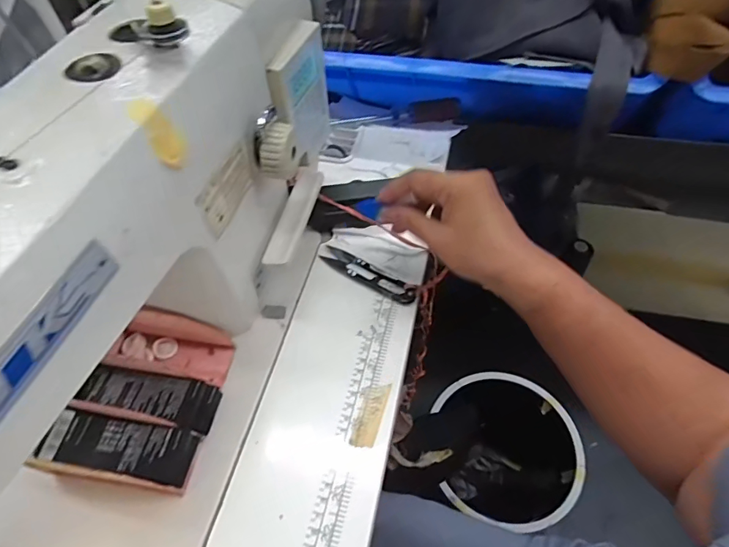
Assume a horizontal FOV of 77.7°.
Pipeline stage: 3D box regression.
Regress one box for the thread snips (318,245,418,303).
[{"bbox_3d":[0.003,0.000,0.433,0.102,0.009,0.023,29,60,21],"label":"thread snips"}]

